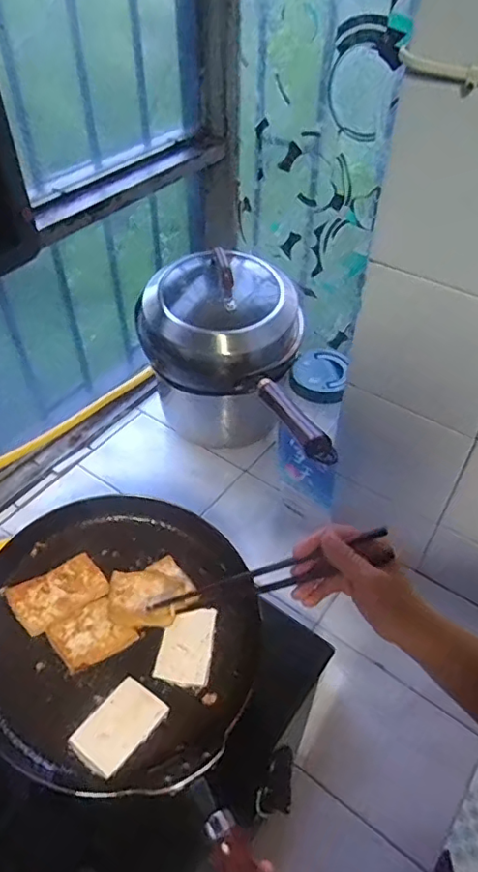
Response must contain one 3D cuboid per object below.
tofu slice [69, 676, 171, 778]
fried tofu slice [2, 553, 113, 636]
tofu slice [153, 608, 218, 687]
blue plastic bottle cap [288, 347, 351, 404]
[{"bbox_3d":[-0.111,0.269,0.523,0.051,0.013,0.080,33,55,25],"label":"tofu slice"},{"bbox_3d":[-0.185,0.162,0.579,0.091,0.019,0.051,-29,54,-25],"label":"fried tofu slice"},{"bbox_3d":[-0.051,0.213,0.572,0.053,0.010,0.074,19,62,-10],"label":"tofu slice"},{"bbox_3d":[0.113,-0.089,0.799,0.080,0.021,0.092,12,48,10],"label":"blue plastic bottle cap"}]

